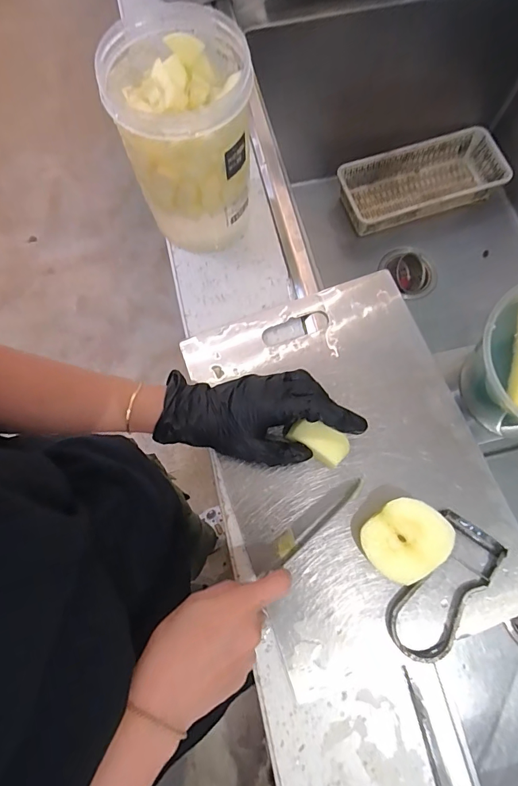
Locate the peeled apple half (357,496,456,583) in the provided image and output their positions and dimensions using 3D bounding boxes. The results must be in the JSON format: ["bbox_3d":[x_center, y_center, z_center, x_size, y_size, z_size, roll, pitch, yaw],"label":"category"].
[{"bbox_3d":[0.122,0.121,0.352,0.063,0.024,0.063,-2,81,15],"label":"peeled apple half"}]

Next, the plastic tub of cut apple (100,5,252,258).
[{"bbox_3d":[-0.066,-0.229,0.396,0.108,0.162,0.115,0,74,1],"label":"plastic tub of cut apple"}]

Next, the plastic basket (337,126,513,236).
[{"bbox_3d":[0.312,-0.407,0.817,0.307,0.059,0.135,-17,74,-4],"label":"plastic basket"}]

